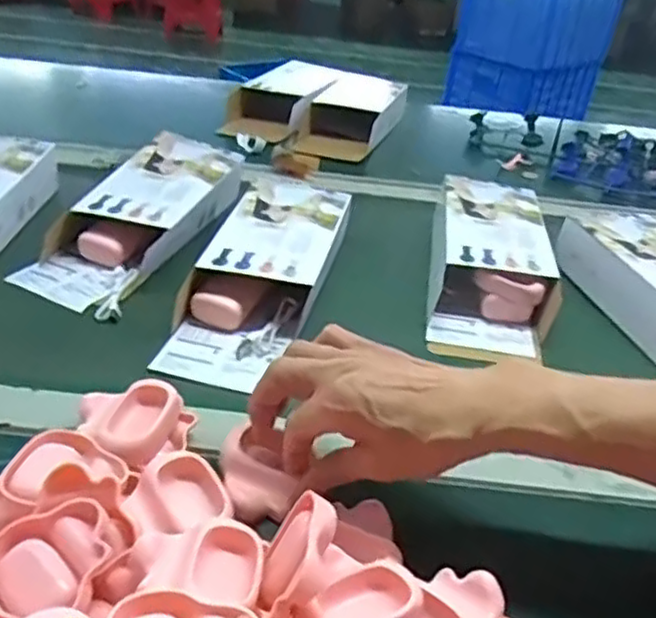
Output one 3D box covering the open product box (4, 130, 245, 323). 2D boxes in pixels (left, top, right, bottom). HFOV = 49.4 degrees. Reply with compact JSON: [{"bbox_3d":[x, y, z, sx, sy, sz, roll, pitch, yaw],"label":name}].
[{"bbox_3d":[-0.166,-0.099,0.687,0.115,0.051,0.285,18,38,16],"label":"open product box"}]

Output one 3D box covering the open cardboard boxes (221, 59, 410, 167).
[{"bbox_3d":[-0.021,-0.277,1.008,0.216,0.070,0.195,16,37,13],"label":"open cardboard boxes"}]

